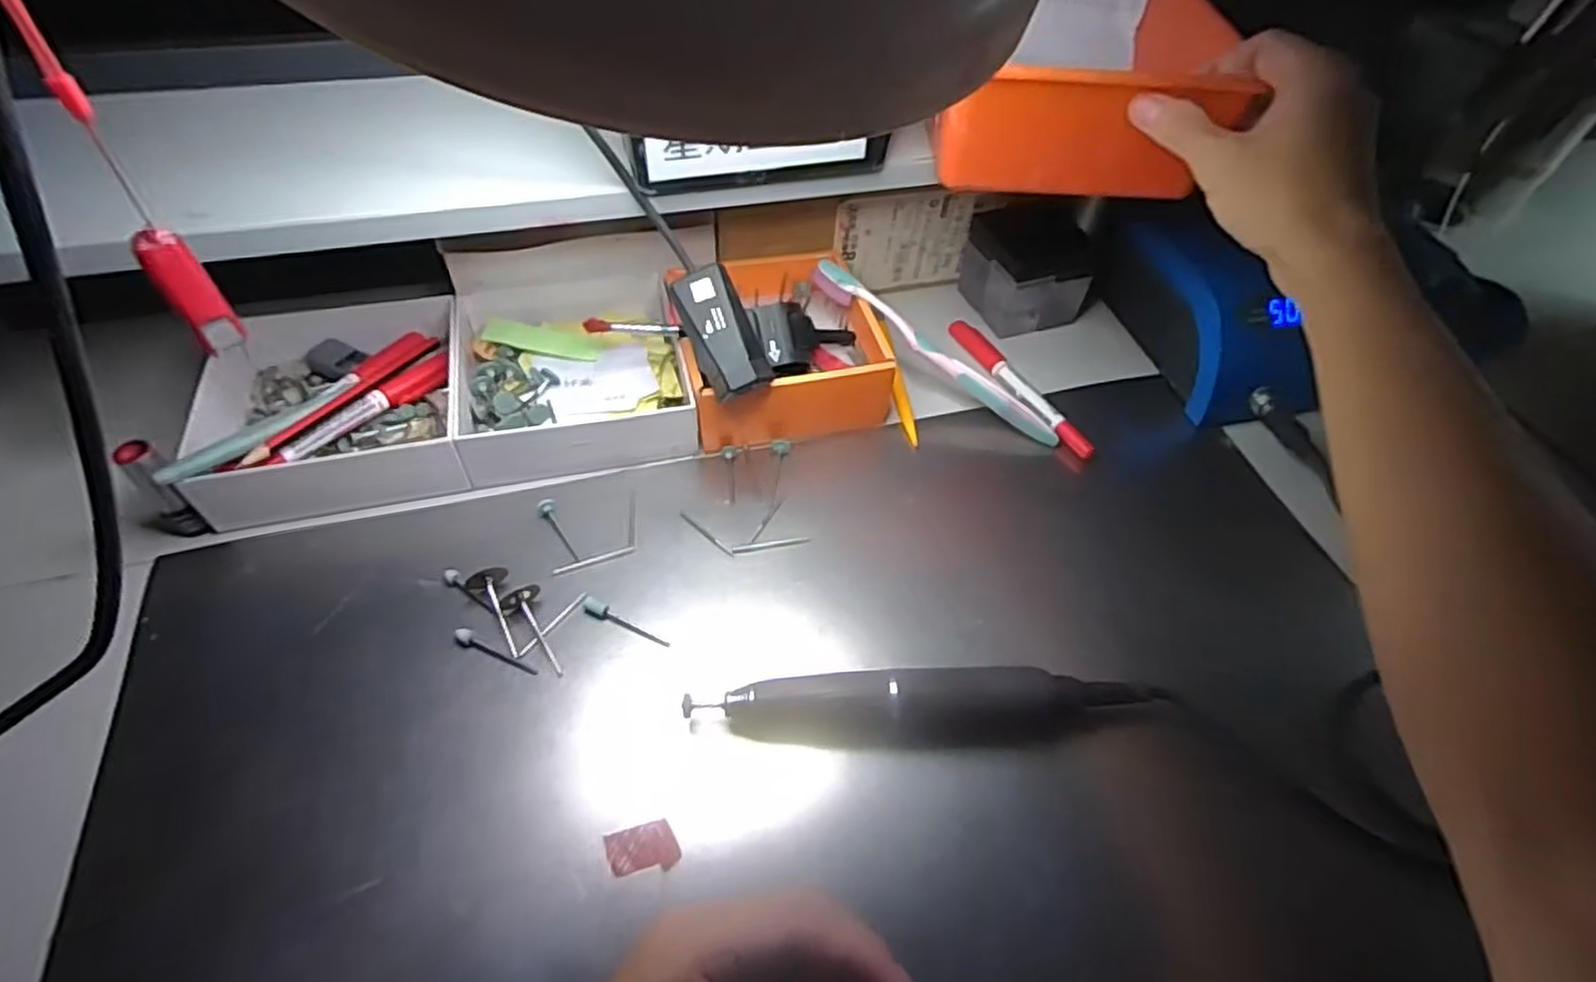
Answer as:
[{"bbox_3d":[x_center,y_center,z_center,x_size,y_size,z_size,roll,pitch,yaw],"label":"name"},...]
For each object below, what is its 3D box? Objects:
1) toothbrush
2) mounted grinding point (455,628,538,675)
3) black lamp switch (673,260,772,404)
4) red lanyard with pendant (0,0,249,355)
[{"bbox_3d":[0.086,-0.085,0.473,0.184,0.018,0.013,37,56,0],"label":"toothbrush"},{"bbox_3d":[-0.147,0.079,0.362,0.046,0.004,0.008,24,54,15],"label":"mounted grinding point"},{"bbox_3d":[-0.040,-0.085,0.400,0.034,0.022,0.068,-21,84,-20],"label":"black lamp switch"},{"bbox_3d":[-0.225,-0.117,0.232,0.022,0.169,0.018,37,58,23],"label":"red lanyard with pendant"}]

